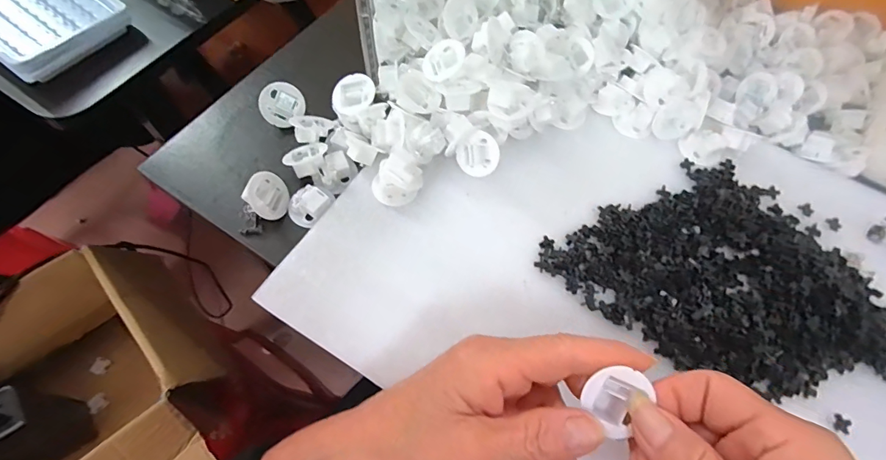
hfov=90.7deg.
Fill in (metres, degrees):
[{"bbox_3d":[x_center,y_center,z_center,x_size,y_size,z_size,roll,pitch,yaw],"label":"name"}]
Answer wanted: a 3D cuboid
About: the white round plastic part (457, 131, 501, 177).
[{"bbox_3d":[0.027,-0.055,0.320,0.031,0.010,0.029,5,107,18],"label":"white round plastic part"}]

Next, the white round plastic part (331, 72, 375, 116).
[{"bbox_3d":[-0.067,-0.100,0.325,0.032,0.007,0.032,-2,78,12],"label":"white round plastic part"}]

